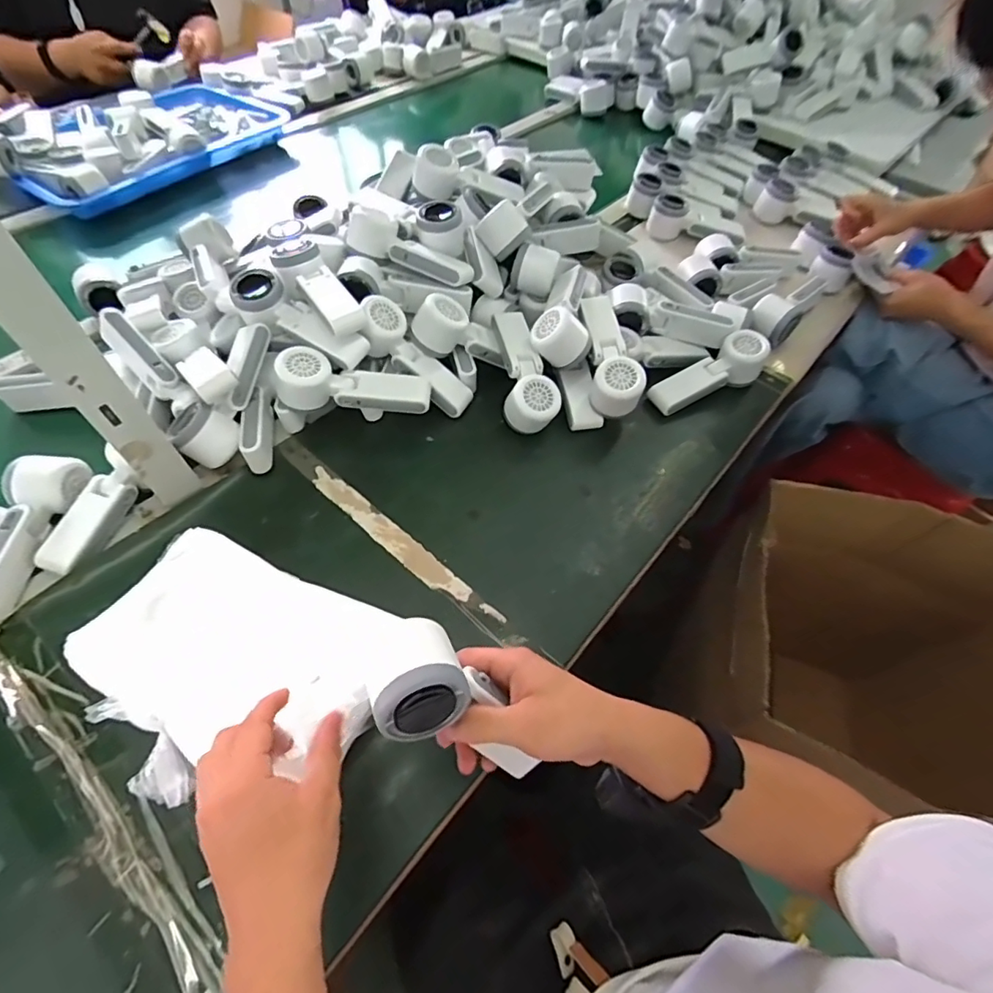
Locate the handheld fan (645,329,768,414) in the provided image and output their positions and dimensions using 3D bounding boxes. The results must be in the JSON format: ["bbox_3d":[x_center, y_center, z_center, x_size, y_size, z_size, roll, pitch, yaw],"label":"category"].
[{"bbox_3d":[0.275,-0.158,0.675,0.163,0.064,0.057,-28,58,-5],"label":"handheld fan"}]

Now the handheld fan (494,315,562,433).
[{"bbox_3d":[0.030,-0.158,0.634,0.061,0.052,0.166,-11,70,-9],"label":"handheld fan"}]

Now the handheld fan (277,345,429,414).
[{"bbox_3d":[-0.160,-0.125,0.587,0.165,0.054,0.057,6,52,-14],"label":"handheld fan"}]

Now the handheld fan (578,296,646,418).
[{"bbox_3d":[0.134,-0.176,0.630,0.058,0.051,0.159,-6,70,-5],"label":"handheld fan"}]

